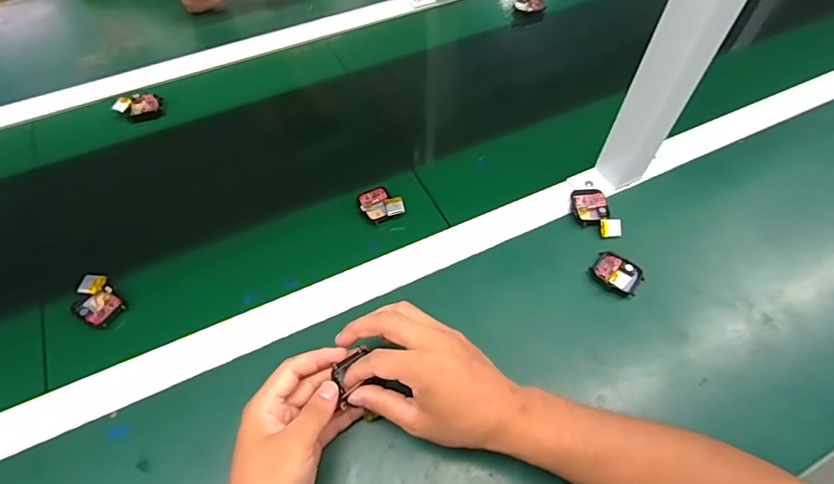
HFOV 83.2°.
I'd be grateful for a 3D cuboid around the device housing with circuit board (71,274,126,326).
[{"bbox_3d":[-0.318,0.058,0.465,0.037,0.016,0.055,-37,64,-22],"label":"device housing with circuit board"}]

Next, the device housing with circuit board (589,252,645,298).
[{"bbox_3d":[0.202,0.032,0.475,0.047,0.014,0.037,40,65,22],"label":"device housing with circuit board"}]

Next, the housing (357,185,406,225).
[{"bbox_3d":[-0.041,-0.043,0.529,0.046,0.015,0.045,-15,58,-10],"label":"housing"}]

